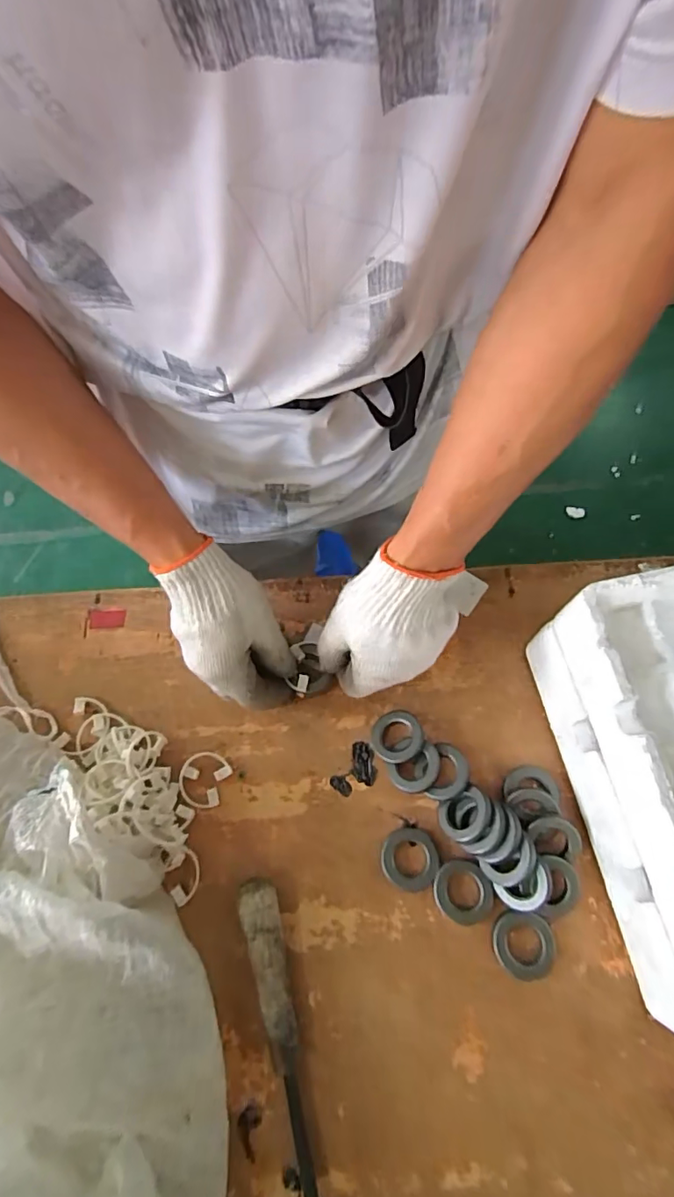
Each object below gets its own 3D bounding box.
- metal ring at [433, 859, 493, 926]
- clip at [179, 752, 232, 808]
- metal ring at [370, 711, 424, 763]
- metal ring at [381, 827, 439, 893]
[{"bbox_3d":[0.097,0.225,0.398,0.041,0.011,0.044,-1,67,1],"label":"metal ring"},{"bbox_3d":[-0.112,0.152,0.436,0.039,0.010,0.043,20,69,10],"label":"clip"},{"bbox_3d":[0.050,0.116,0.436,0.045,0.007,0.042,-7,65,16],"label":"metal ring"},{"bbox_3d":[0.057,0.204,0.406,0.044,0.009,0.044,-1,67,1],"label":"metal ring"}]

